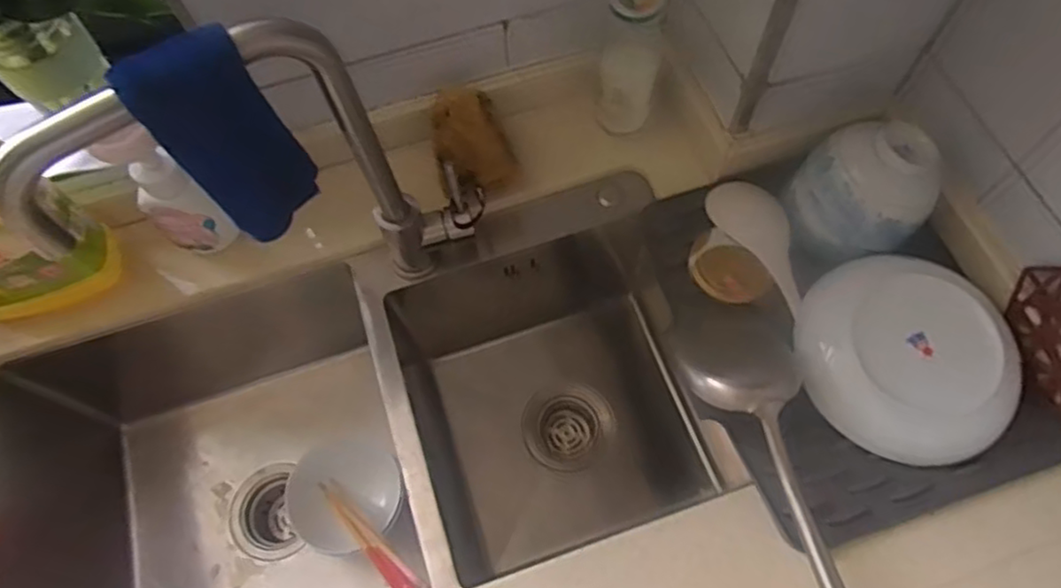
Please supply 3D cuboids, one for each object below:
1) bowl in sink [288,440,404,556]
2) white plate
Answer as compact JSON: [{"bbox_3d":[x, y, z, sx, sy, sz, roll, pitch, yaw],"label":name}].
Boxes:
[{"bbox_3d":[-0.204,0.227,0.743,0.119,0.051,0.118,6,66,5],"label":"bowl in sink"},{"bbox_3d":[0.334,0.059,0.587,0.194,0.039,0.167,39,97,13],"label":"white plate"}]

